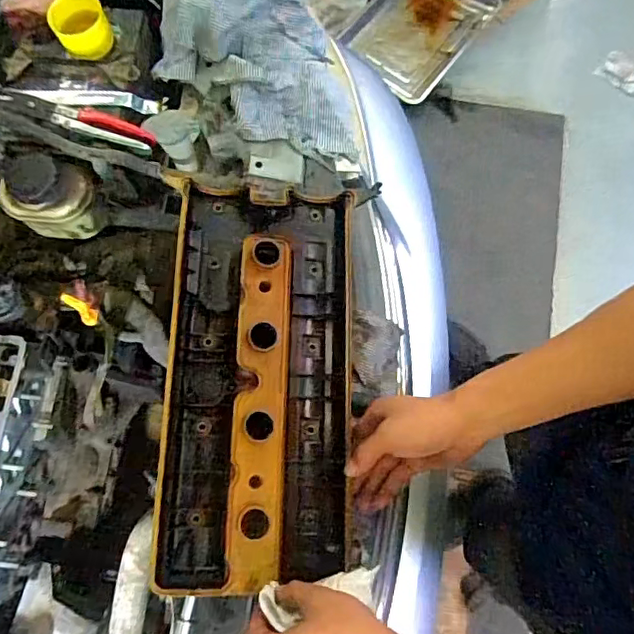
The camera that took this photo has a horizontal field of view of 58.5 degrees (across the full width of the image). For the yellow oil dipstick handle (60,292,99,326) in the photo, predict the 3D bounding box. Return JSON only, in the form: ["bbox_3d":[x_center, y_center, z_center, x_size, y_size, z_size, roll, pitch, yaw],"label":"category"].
[{"bbox_3d":[-0.294,-0.010,0.700,0.022,0.072,0.020,0,73,1],"label":"yellow oil dipstick handle"}]

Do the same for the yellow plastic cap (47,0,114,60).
[{"bbox_3d":[-0.318,-0.394,0.760,0.072,0.041,0.072,-28,75,-6],"label":"yellow plastic cap"}]

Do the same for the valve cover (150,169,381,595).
[{"bbox_3d":[-0.061,0.057,0.623,0.196,0.075,0.440,2,74,1],"label":"valve cover"}]

